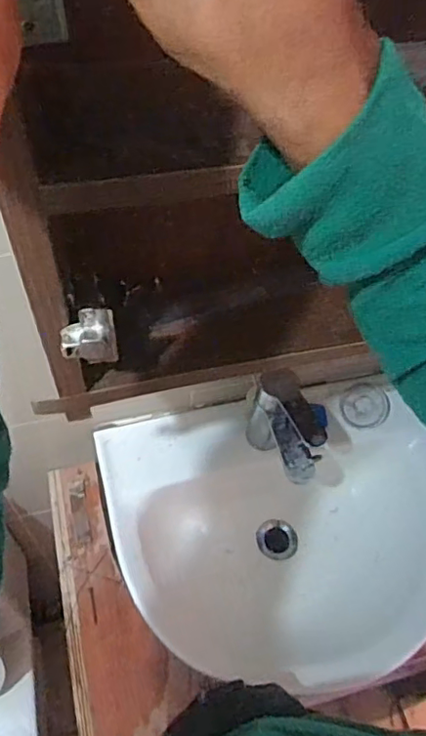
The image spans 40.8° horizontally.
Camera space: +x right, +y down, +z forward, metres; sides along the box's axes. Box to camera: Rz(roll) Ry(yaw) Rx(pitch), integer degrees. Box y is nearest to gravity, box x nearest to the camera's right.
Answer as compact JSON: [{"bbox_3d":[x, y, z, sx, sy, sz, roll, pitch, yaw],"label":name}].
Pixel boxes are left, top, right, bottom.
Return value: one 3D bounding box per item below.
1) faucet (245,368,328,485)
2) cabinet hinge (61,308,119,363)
[{"bbox_3d":[0.090,0.083,0.722,0.041,0.162,0.138,-19,58,-16],"label":"faucet"},{"bbox_3d":[-0.091,-0.020,0.420,0.039,0.049,0.016,-12,56,-11],"label":"cabinet hinge"}]

